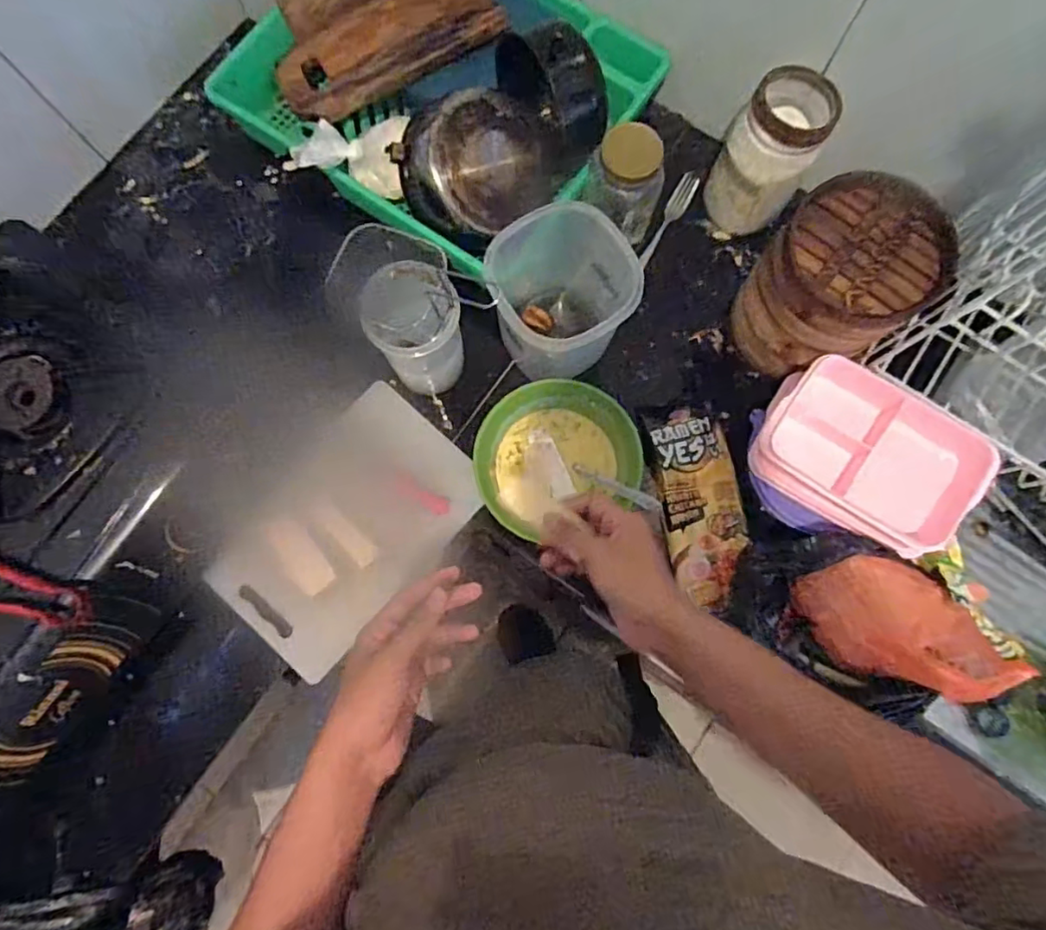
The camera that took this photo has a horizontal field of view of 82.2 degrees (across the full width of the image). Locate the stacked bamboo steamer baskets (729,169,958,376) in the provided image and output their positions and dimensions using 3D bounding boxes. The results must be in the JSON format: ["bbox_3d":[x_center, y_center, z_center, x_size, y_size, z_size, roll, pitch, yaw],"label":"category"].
[{"bbox_3d":[0.317,-0.183,0.624,0.149,0.154,0.137,0,79,-1],"label":"stacked bamboo steamer baskets"}]

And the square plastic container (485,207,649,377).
[{"bbox_3d":[0.038,-0.169,0.654,0.134,0.170,0.137,-26,80,-6],"label":"square plastic container"}]

